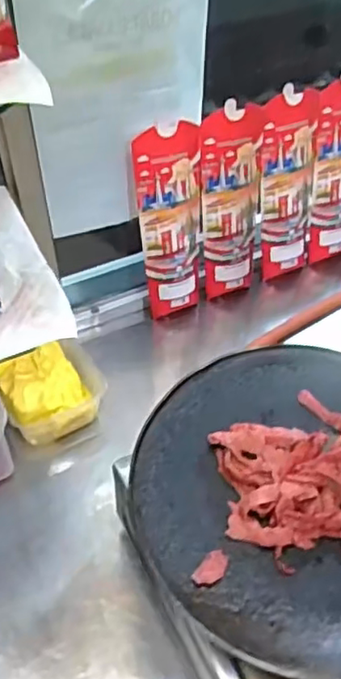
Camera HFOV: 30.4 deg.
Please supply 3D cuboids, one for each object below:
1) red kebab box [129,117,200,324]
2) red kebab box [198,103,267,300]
[{"bbox_3d":[0.002,-0.143,0.803,0.084,0.251,0.019,-16,37,-16],"label":"red kebab box"},{"bbox_3d":[0.080,-0.171,0.828,0.090,0.255,0.021,-16,37,-18],"label":"red kebab box"}]

